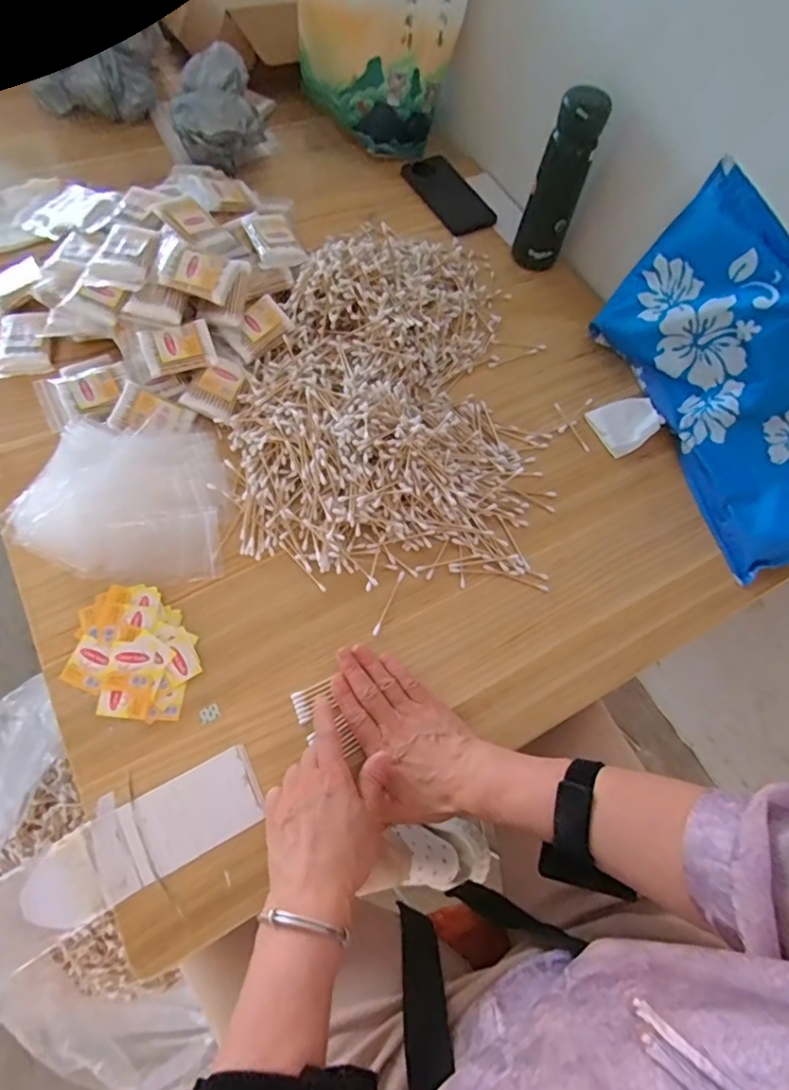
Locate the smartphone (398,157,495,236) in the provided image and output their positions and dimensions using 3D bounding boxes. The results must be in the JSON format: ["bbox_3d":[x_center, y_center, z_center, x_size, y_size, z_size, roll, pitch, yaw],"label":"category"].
[{"bbox_3d":[0.079,-0.497,0.741,0.064,0.014,0.157,-26,70,-17],"label":"smartphone"}]

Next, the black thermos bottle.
[{"bbox_3d":[0.191,-0.419,0.621,0.057,0.183,0.047,18,68,4],"label":"black thermos bottle"}]

